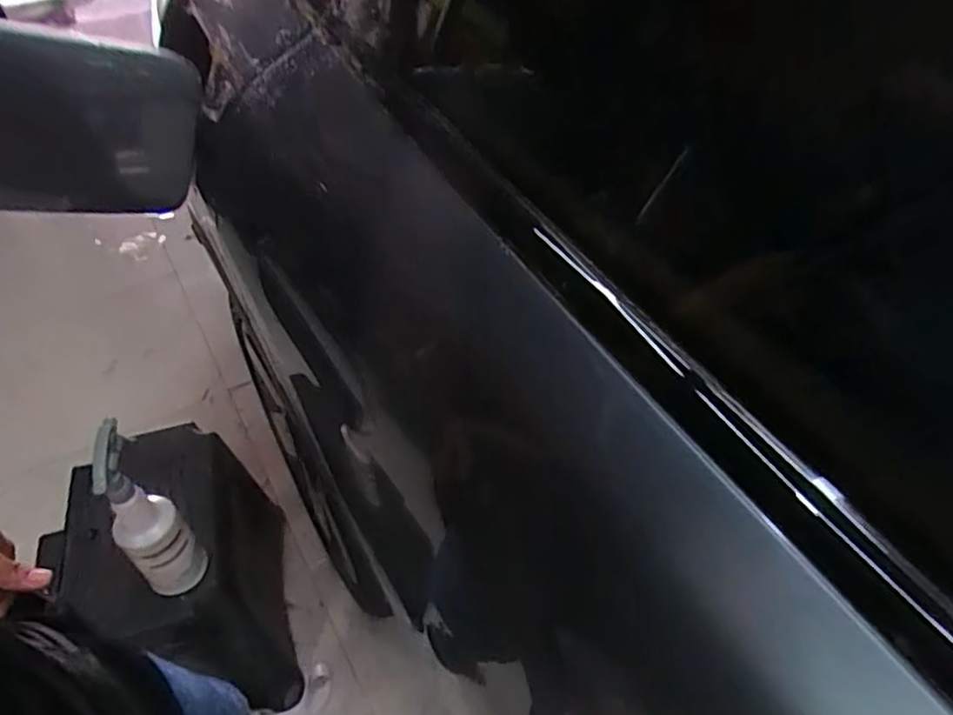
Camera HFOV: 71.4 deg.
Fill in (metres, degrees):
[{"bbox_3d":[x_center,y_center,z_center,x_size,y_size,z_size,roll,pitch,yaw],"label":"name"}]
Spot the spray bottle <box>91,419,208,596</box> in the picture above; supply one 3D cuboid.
[{"bbox_3d":[-0.487,0.240,0.974,0.082,0.308,0.090,35,57,28],"label":"spray bottle"}]

